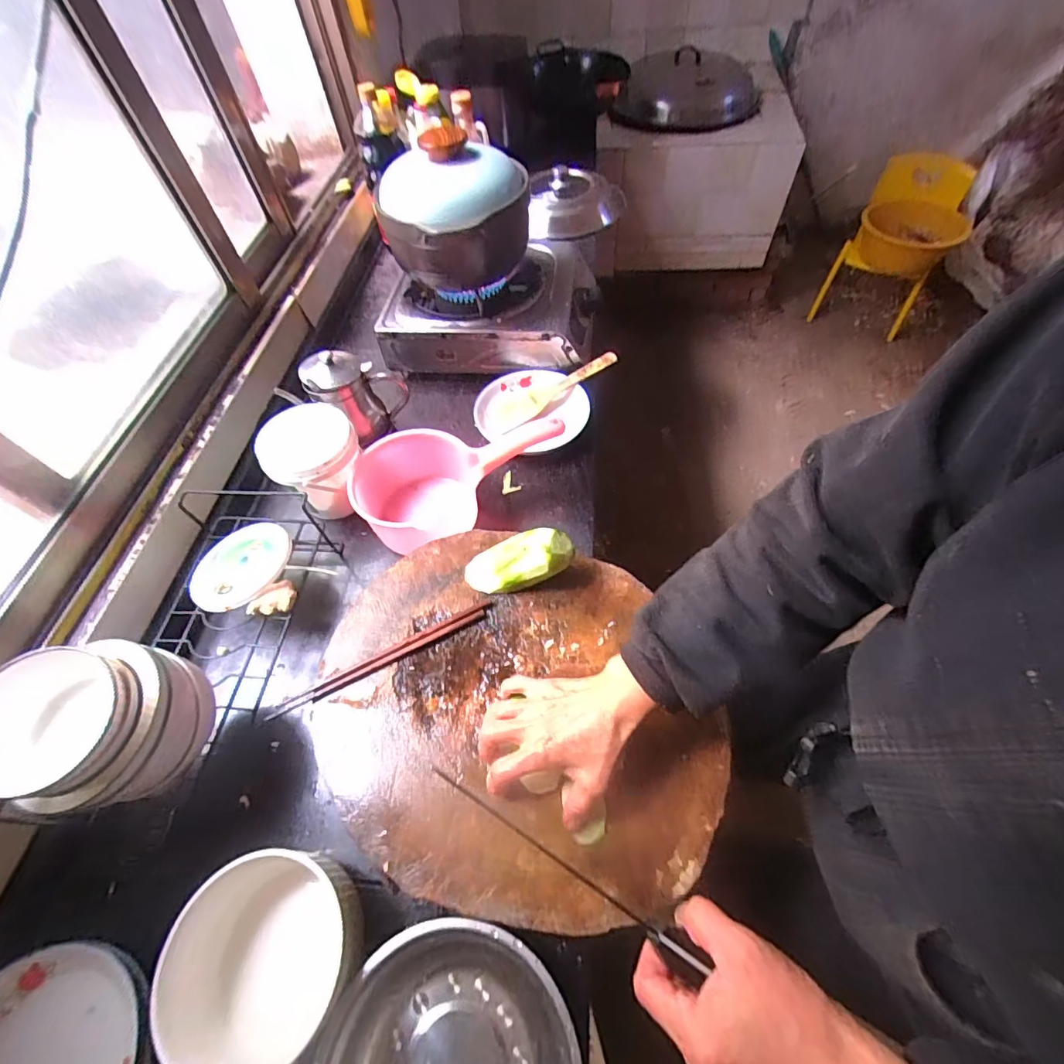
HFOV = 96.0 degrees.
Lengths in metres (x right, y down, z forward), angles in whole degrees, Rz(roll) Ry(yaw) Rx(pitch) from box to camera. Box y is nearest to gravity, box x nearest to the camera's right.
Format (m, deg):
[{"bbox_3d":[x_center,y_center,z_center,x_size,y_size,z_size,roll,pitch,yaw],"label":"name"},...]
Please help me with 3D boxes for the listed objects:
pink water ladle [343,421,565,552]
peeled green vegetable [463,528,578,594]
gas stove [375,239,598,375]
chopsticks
[{"bbox_3d":[-0.109,-0.084,0.704,0.282,0.129,0.128,-25,58,-12],"label":"pink water ladle"},{"bbox_3d":[-0.017,0.034,0.550,0.129,0.049,0.057,-20,53,22],"label":"peeled green vegetable"},{"bbox_3d":[-0.067,-0.418,0.874,0.359,0.108,0.269,5,57,8],"label":"gas stove"},{"bbox_3d":[-0.162,0.140,0.527,0.251,0.006,0.015,-25,58,-12],"label":"chopsticks"}]

